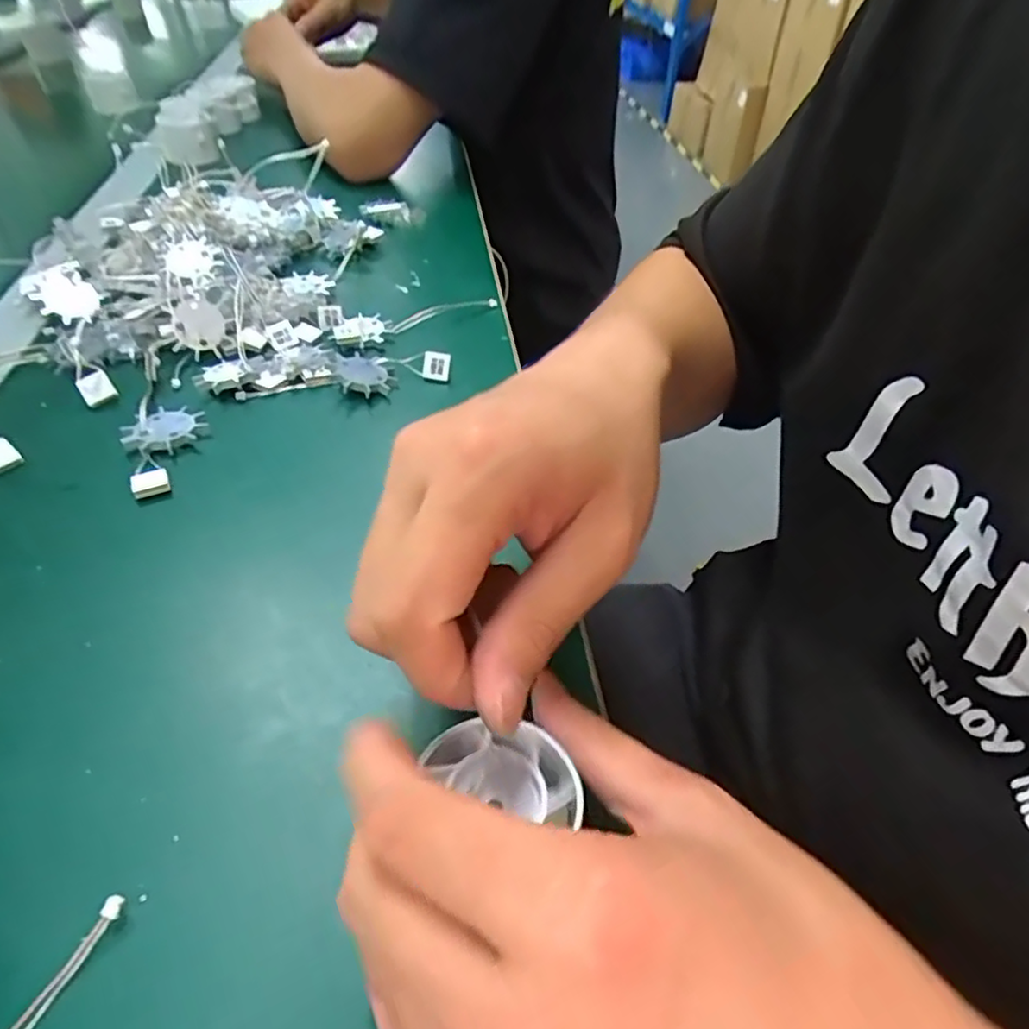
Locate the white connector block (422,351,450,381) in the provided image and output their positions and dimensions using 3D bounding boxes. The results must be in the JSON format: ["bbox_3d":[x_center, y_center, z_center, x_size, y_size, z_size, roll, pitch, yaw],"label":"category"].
[{"bbox_3d":[-0.047,-0.090,0.391,0.016,0.017,0.006,5,27,2],"label":"white connector block"}]

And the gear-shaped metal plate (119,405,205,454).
[{"bbox_3d":[-0.182,-0.045,0.337,0.032,0.008,0.037,20,47,15],"label":"gear-shaped metal plate"}]

